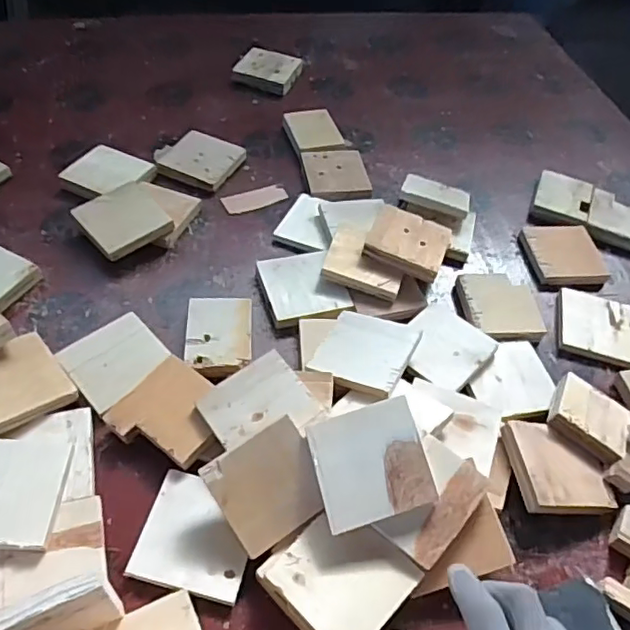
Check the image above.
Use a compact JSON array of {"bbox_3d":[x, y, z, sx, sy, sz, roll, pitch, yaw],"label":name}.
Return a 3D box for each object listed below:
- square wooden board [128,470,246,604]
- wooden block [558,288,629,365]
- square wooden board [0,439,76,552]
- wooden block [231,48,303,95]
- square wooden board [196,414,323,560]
[{"bbox_3d":[-0.096,0.181,0.485,0.088,0.013,0.090,12,52,5],"label":"square wooden board"},{"bbox_3d":[0.331,0.014,0.682,0.091,0.012,0.088,14,52,7],"label":"wooden block"},{"bbox_3d":[-0.257,0.145,0.486,0.091,0.011,0.093,2,52,-3],"label":"square wooden board"},{"bbox_3d":[-0.078,-0.401,0.960,0.094,0.022,0.091,20,53,11],"label":"wooden block"},{"bbox_3d":[-0.037,0.140,0.480,0.084,0.007,0.082,-31,85,-15],"label":"square wooden board"}]

